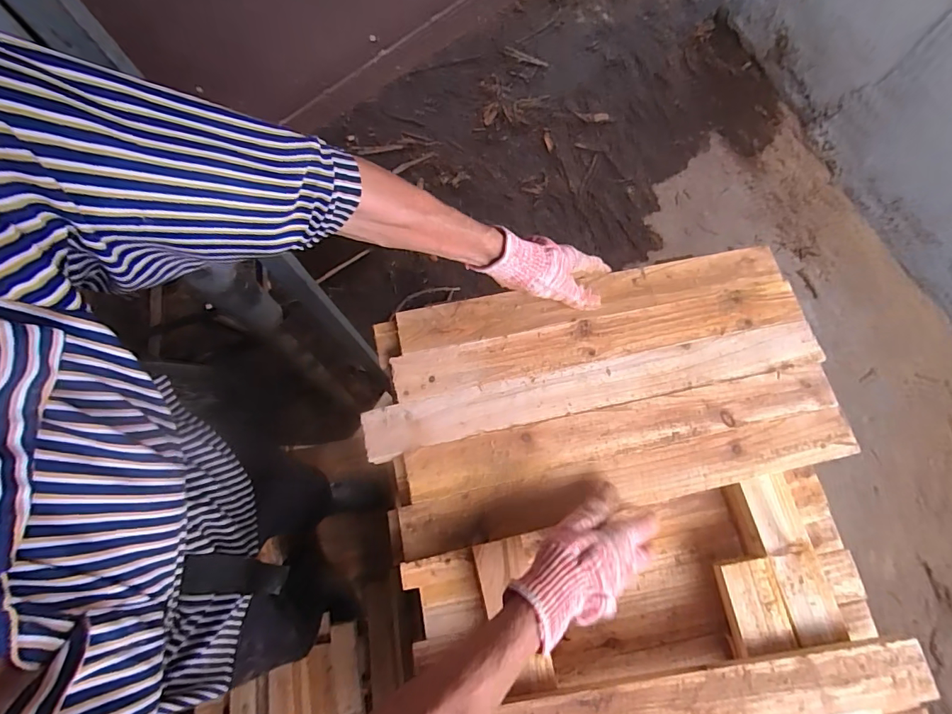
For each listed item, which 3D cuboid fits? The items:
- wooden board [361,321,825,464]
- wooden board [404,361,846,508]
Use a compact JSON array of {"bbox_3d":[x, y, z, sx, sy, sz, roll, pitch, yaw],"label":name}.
[{"bbox_3d":[0.137,0.027,0.500,0.508,0.012,0.055,-12,72,-5],"label":"wooden board"},{"bbox_3d":[0.163,0.075,0.490,0.467,0.023,0.049,-12,72,-4],"label":"wooden board"}]

